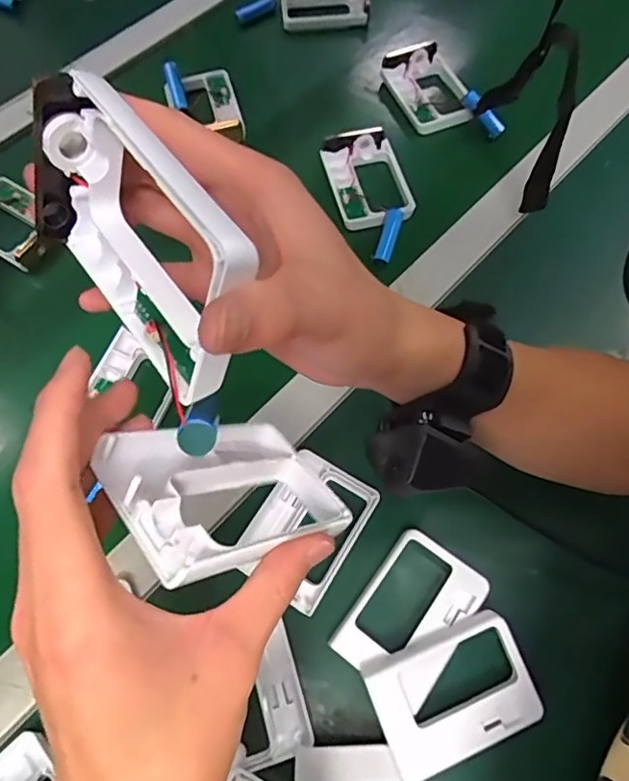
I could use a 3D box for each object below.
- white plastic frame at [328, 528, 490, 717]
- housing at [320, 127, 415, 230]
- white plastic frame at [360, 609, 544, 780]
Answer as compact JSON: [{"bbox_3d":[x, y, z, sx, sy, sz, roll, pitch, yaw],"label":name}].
[{"bbox_3d":[0.061,0.139,0.351,0.065,0.015,0.093,33,65,21],"label":"white plastic frame"},{"bbox_3d":[0.049,-0.198,0.517,0.069,0.019,0.106,-11,65,-4],"label":"housing"},{"bbox_3d":[0.082,0.179,0.331,0.093,0.012,0.065,-19,79,-11],"label":"white plastic frame"}]

